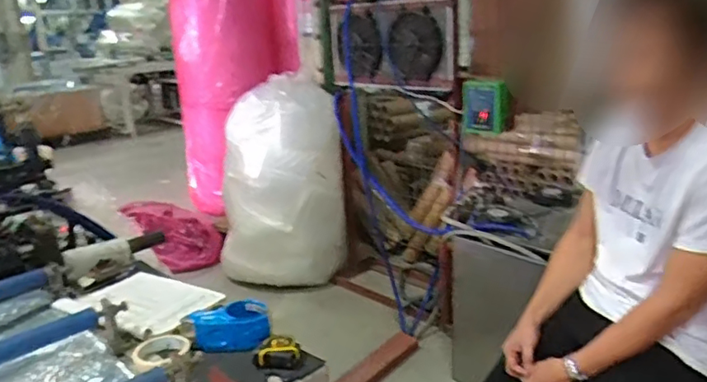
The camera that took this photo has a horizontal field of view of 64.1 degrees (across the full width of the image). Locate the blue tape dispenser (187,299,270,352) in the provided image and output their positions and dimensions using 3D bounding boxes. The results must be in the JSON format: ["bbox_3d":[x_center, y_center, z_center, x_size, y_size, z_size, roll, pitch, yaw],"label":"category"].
[{"bbox_3d":[-0.231,0.250,1.054,0.150,0.050,0.109,-4,17,-5],"label":"blue tape dispenser"}]

